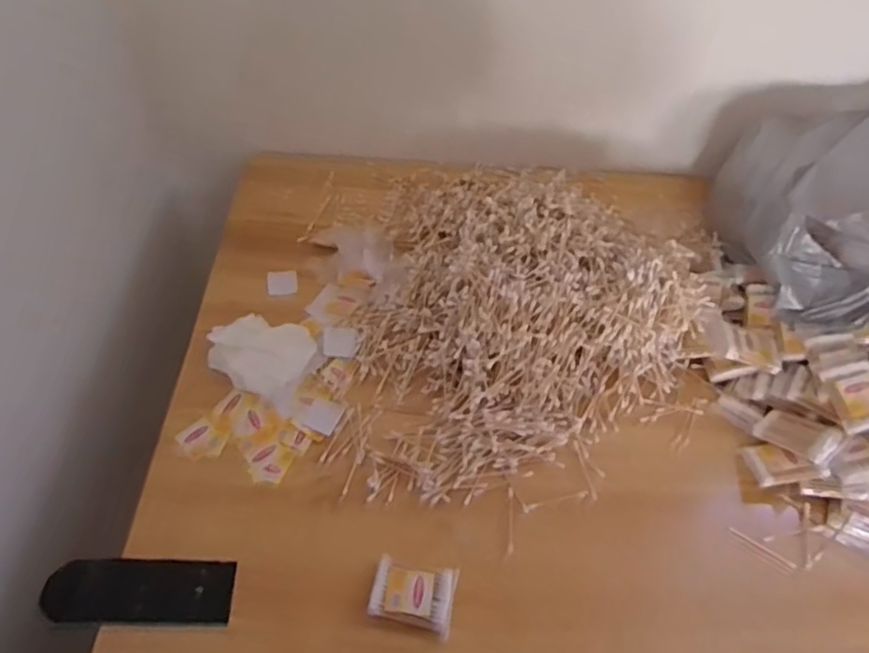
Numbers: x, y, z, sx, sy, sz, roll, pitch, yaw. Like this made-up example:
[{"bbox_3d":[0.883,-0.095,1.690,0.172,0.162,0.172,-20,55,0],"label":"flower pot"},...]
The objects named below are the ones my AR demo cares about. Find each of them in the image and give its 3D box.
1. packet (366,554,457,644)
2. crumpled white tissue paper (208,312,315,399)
[{"bbox_3d":[-0.020,0.257,0.612,0.078,0.024,0.057,12,49,4],"label":"packet"},{"bbox_3d":[-0.205,0.026,0.768,0.112,0.023,0.102,27,52,17],"label":"crumpled white tissue paper"}]

